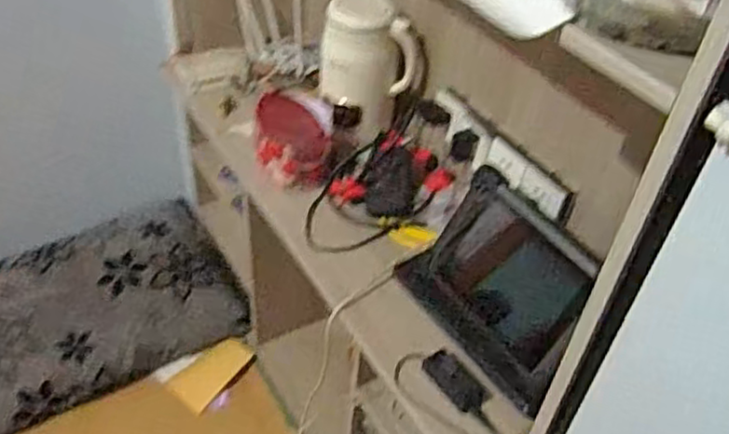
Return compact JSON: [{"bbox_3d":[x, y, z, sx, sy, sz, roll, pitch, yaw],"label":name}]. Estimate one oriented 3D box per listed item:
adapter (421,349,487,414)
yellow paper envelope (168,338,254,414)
[{"bbox_3d":[0.133,0.243,1.030,0.040,0.028,0.102,-28,52,-30],"label":"adapter"},{"bbox_3d":[-0.403,0.408,1.820,0.116,0.014,0.209,39,72,14],"label":"yellow paper envelope"}]

